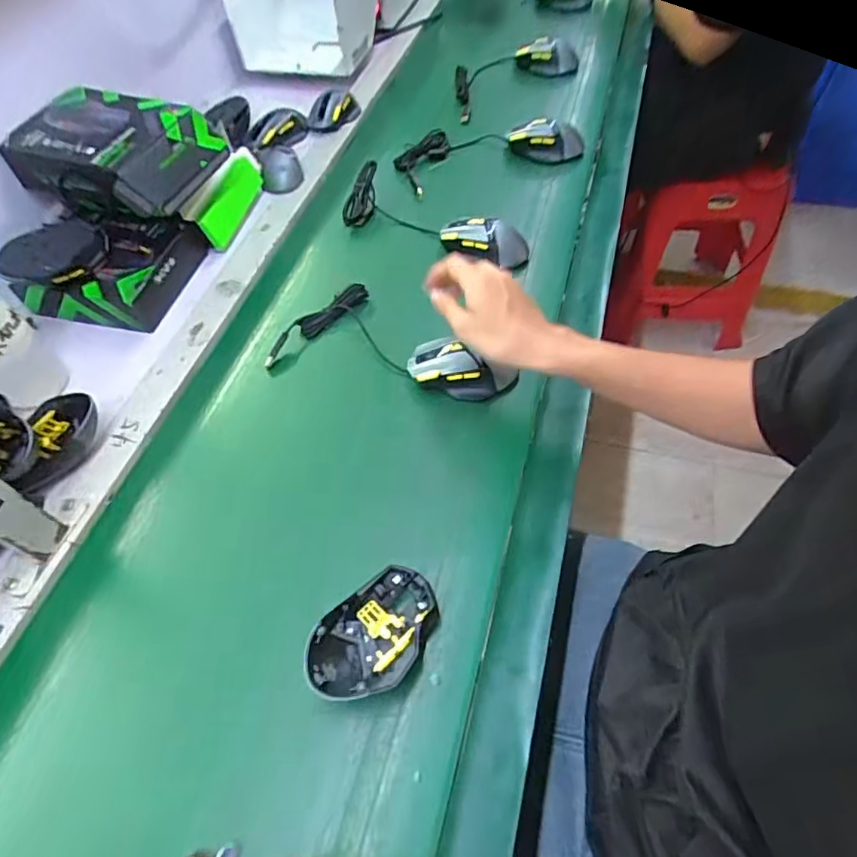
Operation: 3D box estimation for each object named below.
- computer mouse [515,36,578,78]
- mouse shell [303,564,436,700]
[{"bbox_3d":[0.225,-0.713,1.071,0.119,0.042,0.084,11,71,14],"label":"computer mouse"},{"bbox_3d":[-0.042,0.173,0.459,0.073,0.045,0.116,37,64,26],"label":"mouse shell"}]

